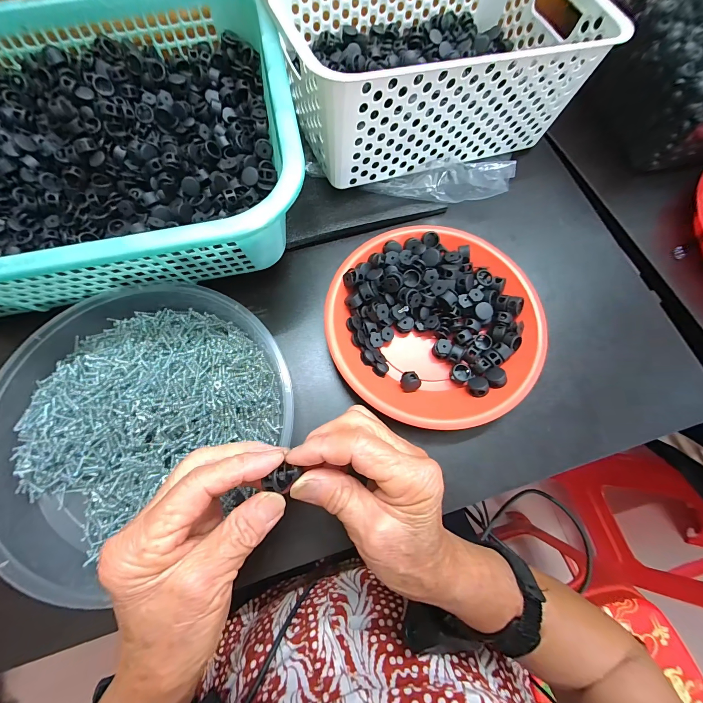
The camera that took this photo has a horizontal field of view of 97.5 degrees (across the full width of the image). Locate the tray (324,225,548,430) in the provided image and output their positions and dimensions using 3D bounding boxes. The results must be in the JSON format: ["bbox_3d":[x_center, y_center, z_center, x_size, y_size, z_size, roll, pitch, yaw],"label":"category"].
[{"bbox_3d":[0.075,-0.030,0.286,0.191,0.034,0.183,4,72,0],"label":"tray"}]

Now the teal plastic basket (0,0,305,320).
[{"bbox_3d":[-0.241,-0.180,0.277,0.373,0.088,0.287,-12,73,-5],"label":"teal plastic basket"}]

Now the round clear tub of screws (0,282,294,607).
[{"bbox_3d":[-0.173,0.045,0.257,0.228,0.035,0.209,0,72,-1],"label":"round clear tub of screws"}]

